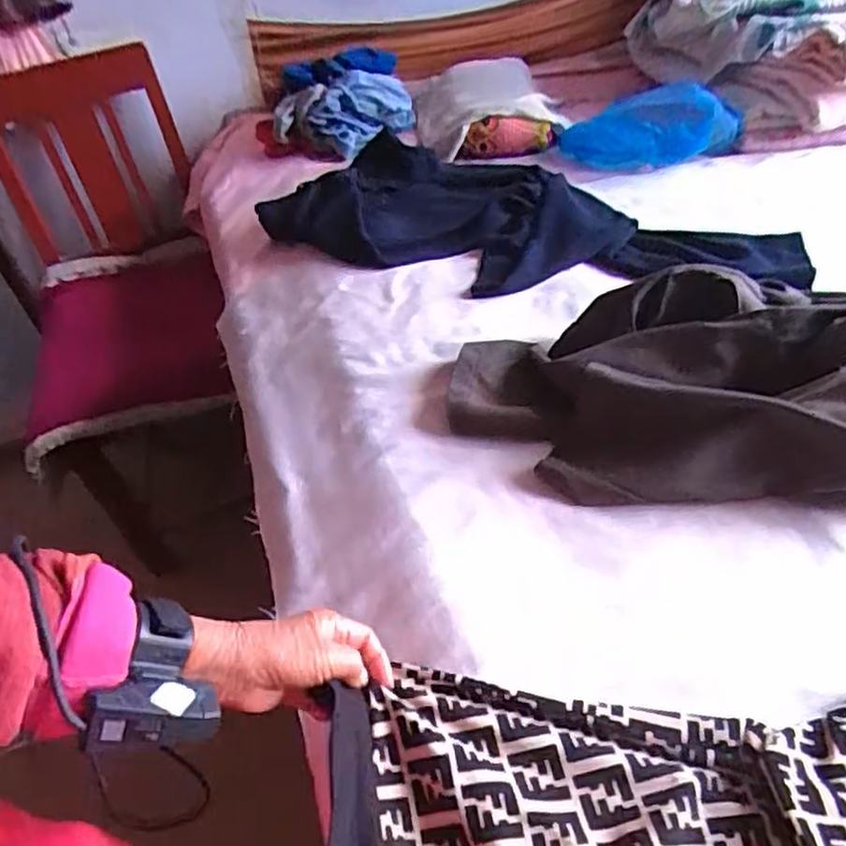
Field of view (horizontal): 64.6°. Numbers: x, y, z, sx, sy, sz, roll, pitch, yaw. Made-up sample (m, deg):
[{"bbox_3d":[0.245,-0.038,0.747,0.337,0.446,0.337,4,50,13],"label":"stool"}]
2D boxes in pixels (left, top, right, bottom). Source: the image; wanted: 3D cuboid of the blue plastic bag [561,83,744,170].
[{"bbox_3d":[0.372,-0.495,1.113,0.285,0.103,0.127,15,46,19],"label":"blue plastic bag"}]

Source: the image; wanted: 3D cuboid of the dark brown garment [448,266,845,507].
[{"bbox_3d":[0.282,-0.056,0.633,0.515,0.136,0.246,3,44,6],"label":"dark brown garment"}]

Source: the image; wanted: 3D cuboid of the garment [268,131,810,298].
[{"bbox_3d":[0.134,-0.297,0.959,0.761,0.051,0.353,9,45,14],"label":"garment"}]

